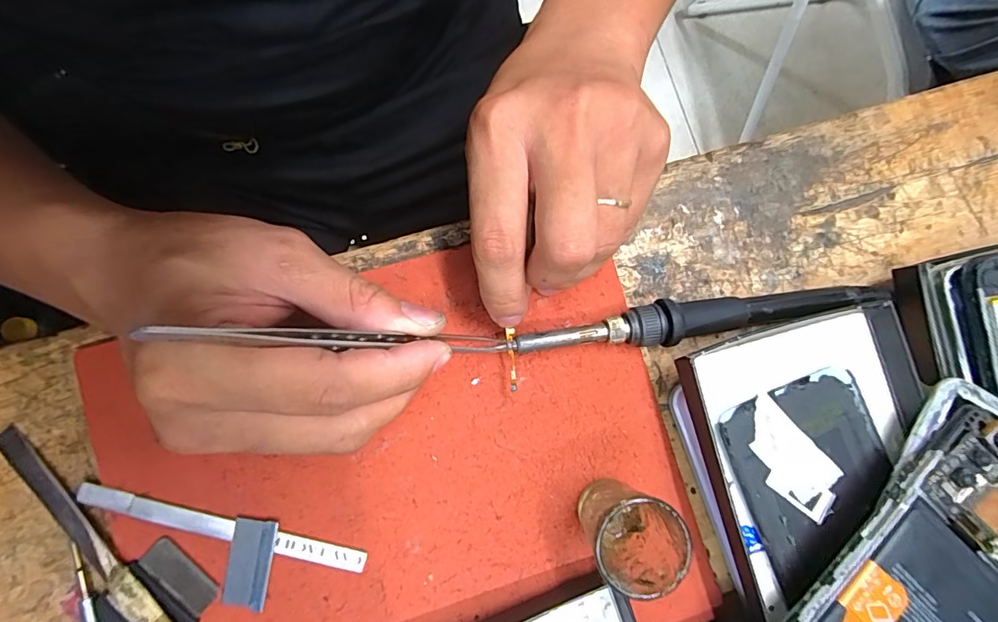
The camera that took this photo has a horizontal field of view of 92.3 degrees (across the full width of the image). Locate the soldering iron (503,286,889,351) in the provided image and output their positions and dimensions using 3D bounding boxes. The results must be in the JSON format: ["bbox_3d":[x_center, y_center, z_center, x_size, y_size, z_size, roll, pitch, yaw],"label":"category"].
[{"bbox_3d":[0.094,0.004,0.228,0.178,0.019,0.018,-9,79,-2],"label":"soldering iron"}]

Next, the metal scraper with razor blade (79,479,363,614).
[{"bbox_3d":[-0.123,0.106,0.207,0.124,0.008,0.036,12,79,2],"label":"metal scraper with razor blade"}]

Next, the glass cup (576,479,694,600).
[{"bbox_3d":[0.055,0.091,0.199,0.032,0.043,0.037,-14,84,-5],"label":"glass cup"}]

